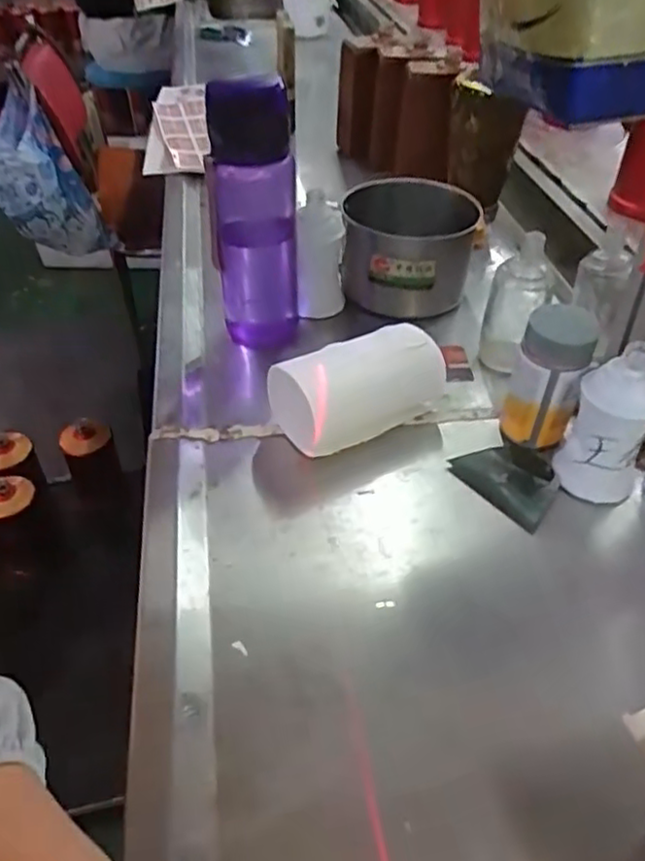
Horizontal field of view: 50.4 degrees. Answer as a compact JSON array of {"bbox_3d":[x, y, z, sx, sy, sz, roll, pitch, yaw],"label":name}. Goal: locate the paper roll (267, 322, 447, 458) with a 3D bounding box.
[{"bbox_3d":[0.029,-0.035,0.564,0.136,0.065,0.066,-24,45,-24],"label":"paper roll"}]

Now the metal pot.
[{"bbox_3d":[0.088,-0.189,0.703,0.130,0.099,0.126,-1,41,1],"label":"metal pot"}]

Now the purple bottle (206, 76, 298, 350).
[{"bbox_3d":[-0.061,-0.179,0.609,0.071,0.239,0.077,-3,41,-2],"label":"purple bottle"}]

